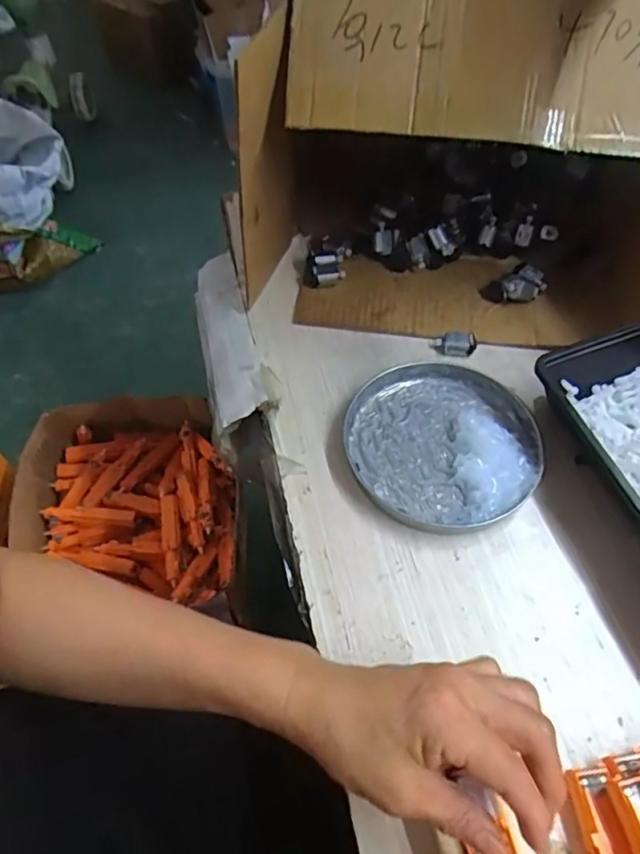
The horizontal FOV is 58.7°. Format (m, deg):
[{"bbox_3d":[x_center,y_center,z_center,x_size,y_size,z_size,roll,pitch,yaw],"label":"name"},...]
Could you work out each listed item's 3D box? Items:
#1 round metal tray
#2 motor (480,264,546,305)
[{"bbox_3d":[0.097,0.006,0.436,0.143,0.021,0.141,0,55,0],"label":"round metal tray"},{"bbox_3d":[0.182,-0.131,0.526,0.052,0.020,0.036,-24,59,-16],"label":"motor"}]

